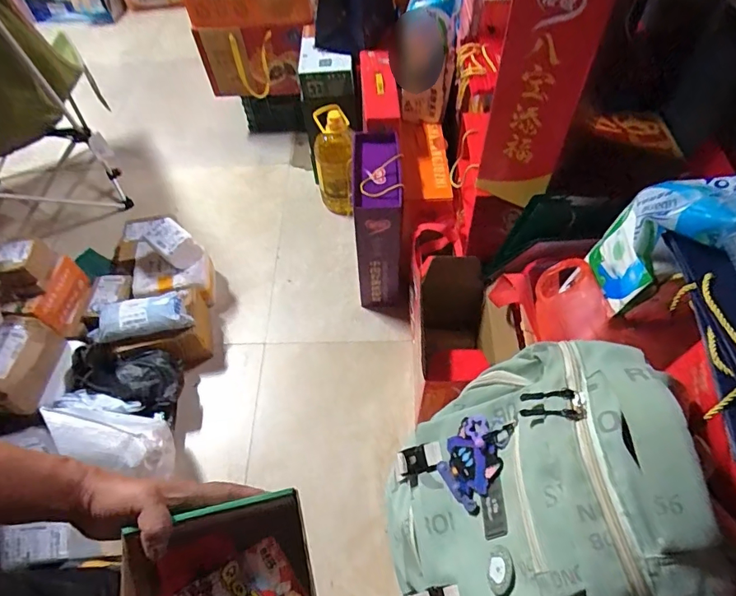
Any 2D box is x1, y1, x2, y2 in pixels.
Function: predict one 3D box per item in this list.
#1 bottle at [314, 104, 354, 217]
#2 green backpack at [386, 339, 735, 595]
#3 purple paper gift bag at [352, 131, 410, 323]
[{"bbox_3d":[-0.108,-0.442,1.532,0.123,0.375,0.177,-8,56,-3],"label":"bottle"},{"bbox_3d":[0.175,0.232,0.525,0.160,0.441,0.277,20,49,-23],"label":"green backpack"},{"bbox_3d":[0.038,-0.190,1.334,0.141,0.452,0.296,-1,56,2],"label":"purple paper gift bag"}]

